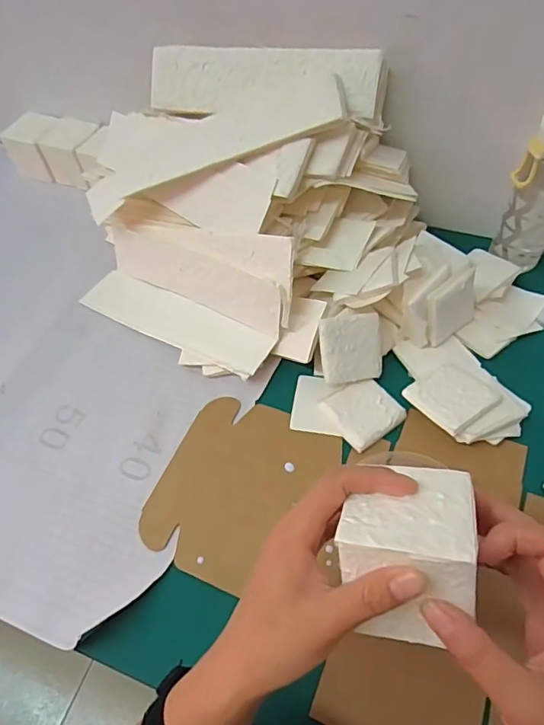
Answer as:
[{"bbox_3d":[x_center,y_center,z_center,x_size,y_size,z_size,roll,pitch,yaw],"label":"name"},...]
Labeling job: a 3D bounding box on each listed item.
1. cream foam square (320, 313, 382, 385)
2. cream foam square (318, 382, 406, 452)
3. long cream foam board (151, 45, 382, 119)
[{"bbox_3d":[0.086,-0.014,0.528,0.068,0.010,0.069,-6,98,-19],"label":"cream foam square"},{"bbox_3d":[0.093,0.050,0.518,0.067,0.013,0.064,-32,60,-16],"label":"cream foam square"},{"bbox_3d":[-0.015,-0.309,0.551,0.258,0.010,0.071,10,97,16],"label":"long cream foam board"}]

